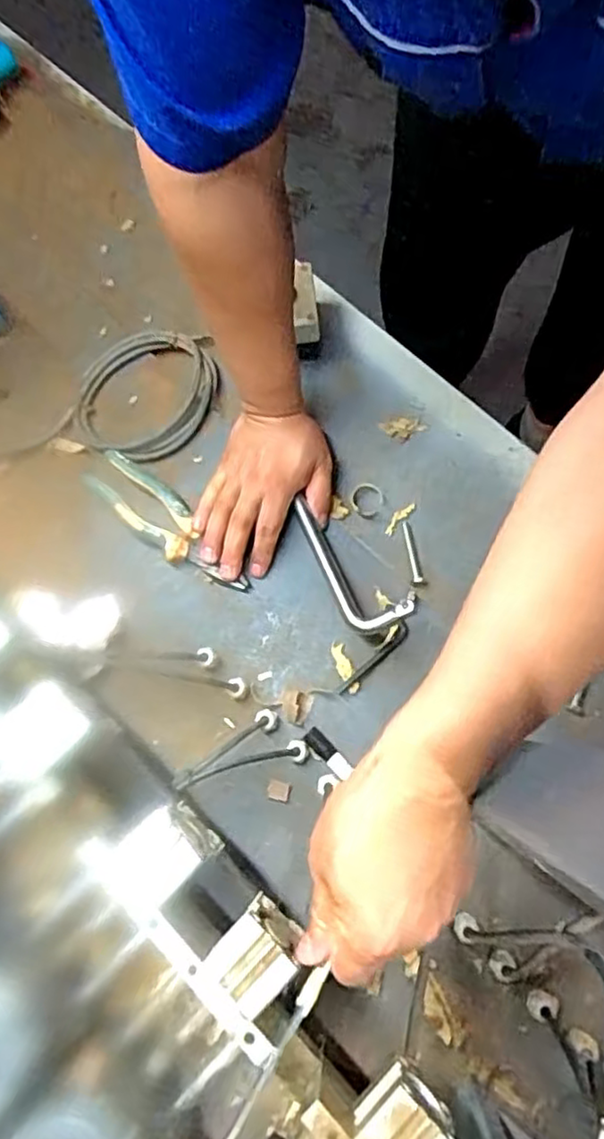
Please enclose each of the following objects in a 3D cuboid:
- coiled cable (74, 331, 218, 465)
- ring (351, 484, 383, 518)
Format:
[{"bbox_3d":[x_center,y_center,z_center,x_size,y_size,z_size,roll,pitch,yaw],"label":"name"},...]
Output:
[{"bbox_3d":[-0.165,-0.187,0.699,0.140,0.020,0.152,-1,76,5],"label":"coiled cable"},{"bbox_3d":[0.066,-0.070,0.666,0.030,0.004,0.036,13,78,8],"label":"ring"}]

